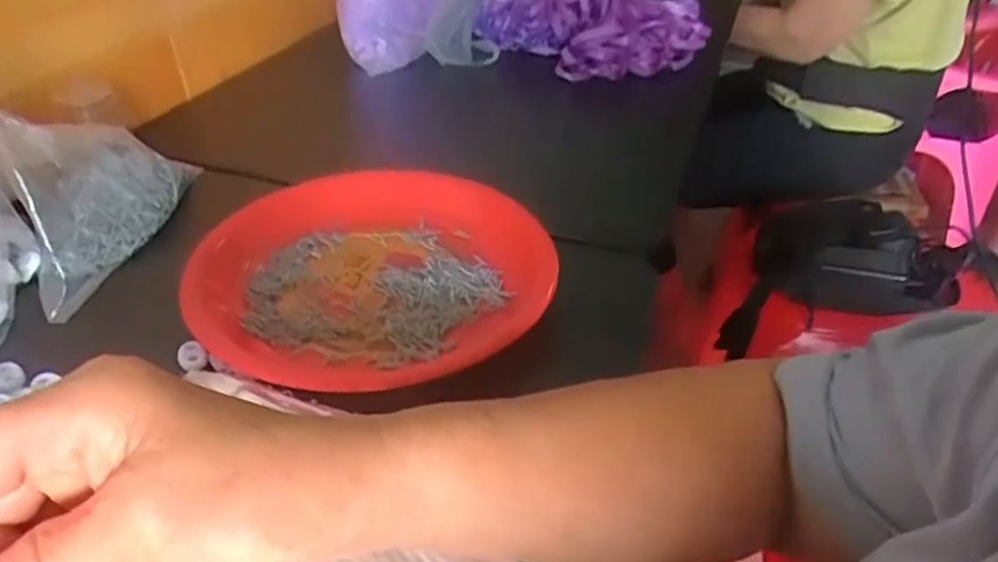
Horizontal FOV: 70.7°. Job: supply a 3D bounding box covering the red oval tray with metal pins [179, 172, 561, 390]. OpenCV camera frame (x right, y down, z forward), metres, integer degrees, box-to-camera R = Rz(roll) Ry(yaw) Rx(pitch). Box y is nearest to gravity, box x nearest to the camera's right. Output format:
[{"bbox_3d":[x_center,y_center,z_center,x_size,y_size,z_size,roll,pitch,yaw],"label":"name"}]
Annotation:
[{"bbox_3d":[-0.076,-0.008,0.468,0.229,0.035,0.218,-1,37,-4],"label":"red oval tray with metal pins"}]

